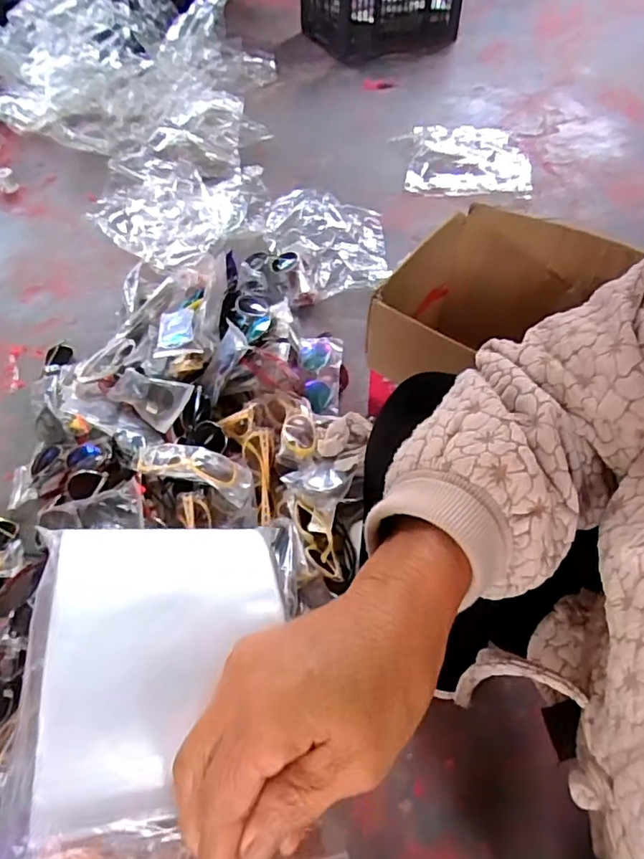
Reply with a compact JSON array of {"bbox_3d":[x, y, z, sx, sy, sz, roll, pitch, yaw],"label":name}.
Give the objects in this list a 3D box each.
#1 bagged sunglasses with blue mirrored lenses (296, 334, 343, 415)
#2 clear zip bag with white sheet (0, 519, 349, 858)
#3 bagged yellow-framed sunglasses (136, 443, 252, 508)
[{"bbox_3d":[-0.005,-0.098,0.977,0.084,0.040,0.185,-1,55,2],"label":"bagged sunglasses with blue mirrored lenses"},{"bbox_3d":[-0.073,0.119,0.241,0.109,0.024,0.186,3,46,-16],"label":"clear zip bag with white sheet"},{"bbox_3d":[-0.183,0.058,0.793,0.162,0.041,0.064,17,55,-8],"label":"bagged yellow-framed sunglasses"}]

